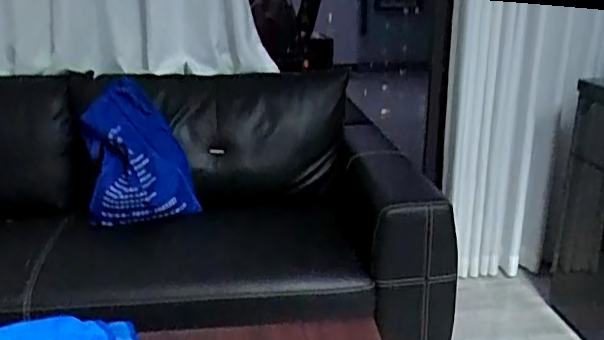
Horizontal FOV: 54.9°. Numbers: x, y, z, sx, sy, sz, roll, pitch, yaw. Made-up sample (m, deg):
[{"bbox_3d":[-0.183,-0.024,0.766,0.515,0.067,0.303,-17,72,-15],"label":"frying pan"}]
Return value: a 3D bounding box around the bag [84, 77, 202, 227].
[{"bbox_3d":[-0.432,-0.057,1.556,0.262,0.317,0.217,-5,18,-15],"label":"bag"}]

